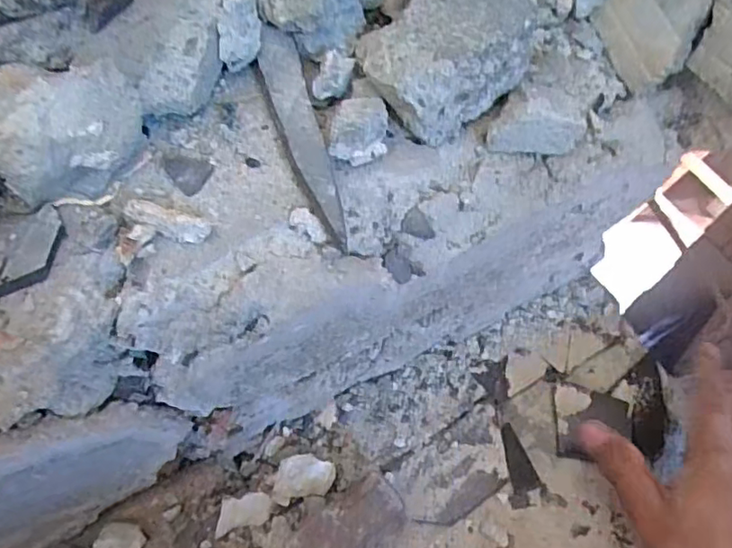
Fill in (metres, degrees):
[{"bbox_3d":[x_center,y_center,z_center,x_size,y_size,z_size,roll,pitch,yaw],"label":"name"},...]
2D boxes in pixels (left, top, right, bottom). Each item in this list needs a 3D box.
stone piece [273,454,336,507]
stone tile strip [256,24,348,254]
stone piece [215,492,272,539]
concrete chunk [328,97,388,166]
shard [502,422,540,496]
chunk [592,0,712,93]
[{"bbox_3d":[-0.037,0.121,0.347,0.037,0.020,0.023,-10,62,-9],"label":"stone piece"},{"bbox_3d":[-0.029,-0.061,0.257,0.020,0.015,0.120,-11,62,-10],"label":"stone tile strip"},{"bbox_3d":[-0.072,0.140,0.340,0.033,0.006,0.019,-13,87,-21],"label":"stone piece"},{"bbox_3d":[-0.002,-0.062,0.254,0.022,0.023,0.029,10,61,1],"label":"concrete chunk"},{"bbox_3d":[0.099,0.120,0.381,0.017,0.007,0.042,-13,63,-11],"label":"shard"},{"bbox_3d":[0.143,-0.126,0.290,0.010,0.051,0.050,-9,64,-36],"label":"chunk"}]

